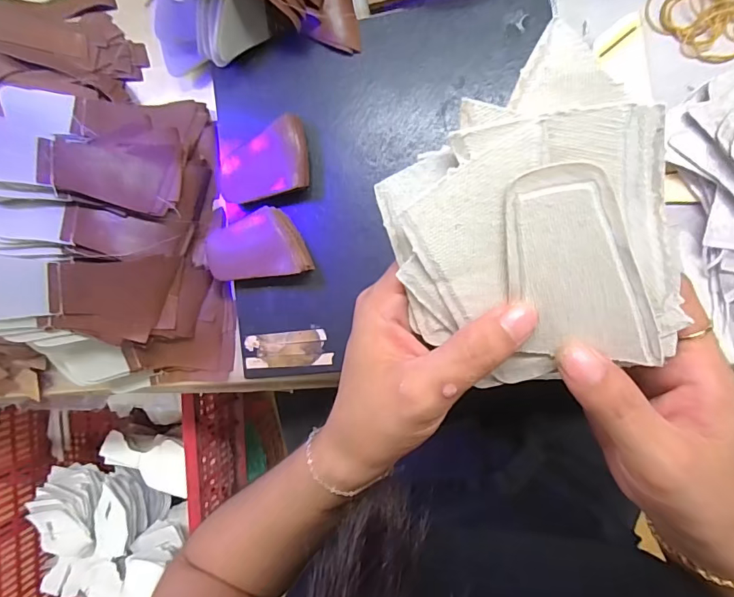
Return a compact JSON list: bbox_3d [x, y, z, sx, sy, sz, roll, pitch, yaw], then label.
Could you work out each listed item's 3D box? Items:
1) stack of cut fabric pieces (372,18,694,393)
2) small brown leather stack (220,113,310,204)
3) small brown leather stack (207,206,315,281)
[{"bbox_3d":[0.061,-0.020,0.173,0.095,0.018,0.121,-15,116,20],"label":"stack of cut fabric pieces"},{"bbox_3d":[-0.089,-0.119,0.392,0.076,0.023,0.066,-13,89,6],"label":"small brown leather stack"},{"bbox_3d":[-0.098,-0.046,0.404,0.085,0.018,0.059,-12,89,6],"label":"small brown leather stack"}]

